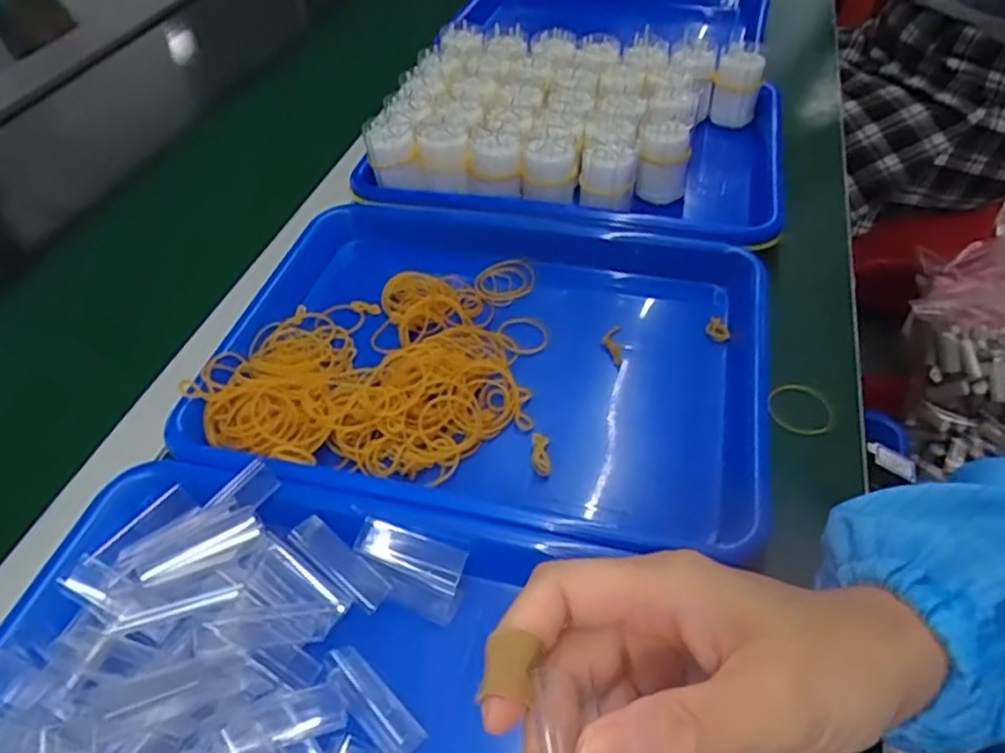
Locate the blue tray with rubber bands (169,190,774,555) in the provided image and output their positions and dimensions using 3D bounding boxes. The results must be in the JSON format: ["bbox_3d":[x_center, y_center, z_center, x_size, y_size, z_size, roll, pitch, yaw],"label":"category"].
[{"bbox_3d":[-0.020,-0.012,0.451,0.365,0.050,0.253,9,47,9],"label":"blue tray with rubber bands"}]

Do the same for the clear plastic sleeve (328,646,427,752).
[{"bbox_3d":[-0.057,0.141,0.302,0.054,0.007,0.018,35,58,30],"label":"clear plastic sleeve"}]

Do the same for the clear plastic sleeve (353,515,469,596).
[{"bbox_3d":[-0.045,0.087,0.340,0.054,0.004,0.021,21,80,5],"label":"clear plastic sleeve"}]

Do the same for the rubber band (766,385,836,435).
[{"bbox_3d":[0.182,0.017,0.422,0.039,0.004,0.039,16,50,17],"label":"rubber band"}]

